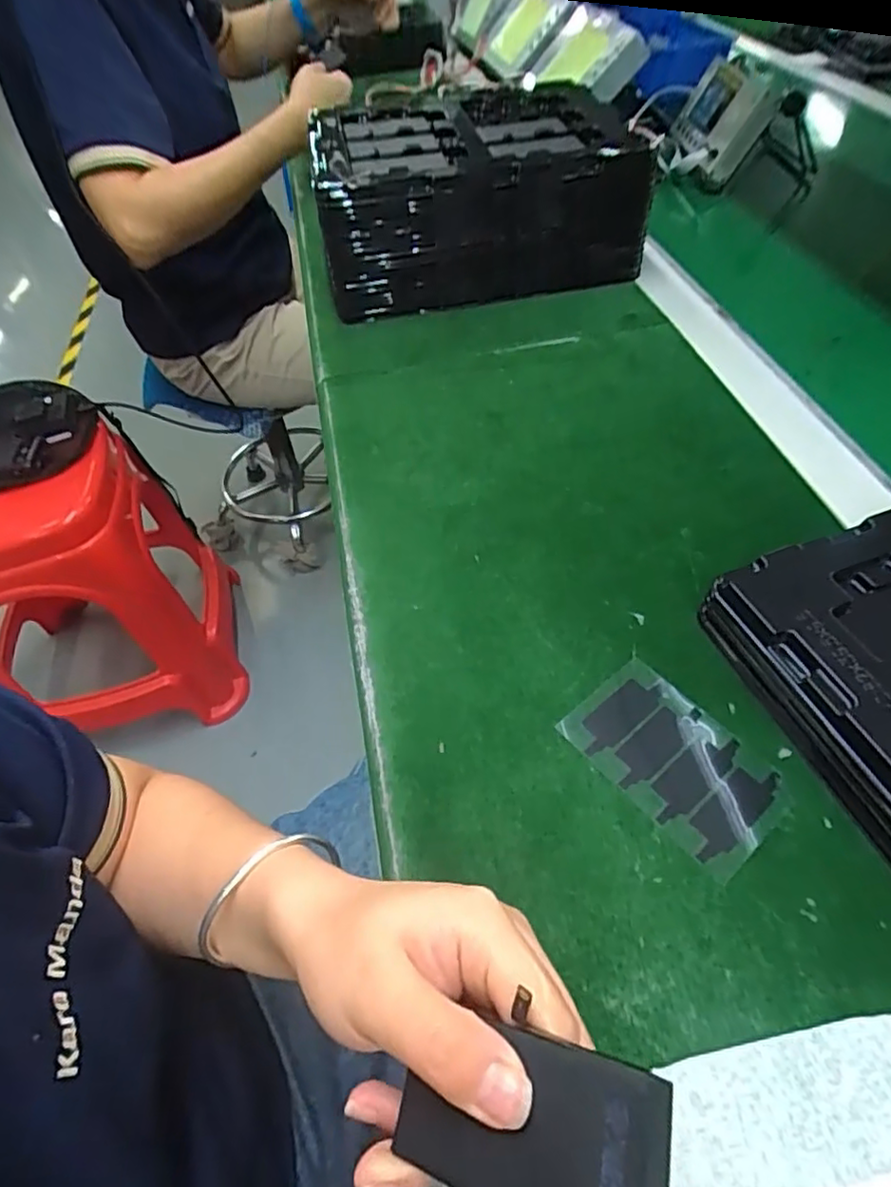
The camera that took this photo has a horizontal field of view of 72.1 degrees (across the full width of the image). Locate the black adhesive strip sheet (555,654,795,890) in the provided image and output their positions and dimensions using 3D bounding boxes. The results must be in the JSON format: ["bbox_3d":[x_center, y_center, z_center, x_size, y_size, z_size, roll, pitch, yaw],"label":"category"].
[{"bbox_3d":[0.108,0.079,0.289,0.059,0.005,0.095,-34,56,-20],"label":"black adhesive strip sheet"}]

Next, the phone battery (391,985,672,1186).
[{"bbox_3d":[0.020,0.137,0.158,0.075,0.005,0.039,-16,51,41],"label":"phone battery"}]

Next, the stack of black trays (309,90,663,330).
[{"bbox_3d":[0.023,-0.386,0.601,0.286,0.117,0.231,-11,51,-2],"label":"stack of black trays"}]

